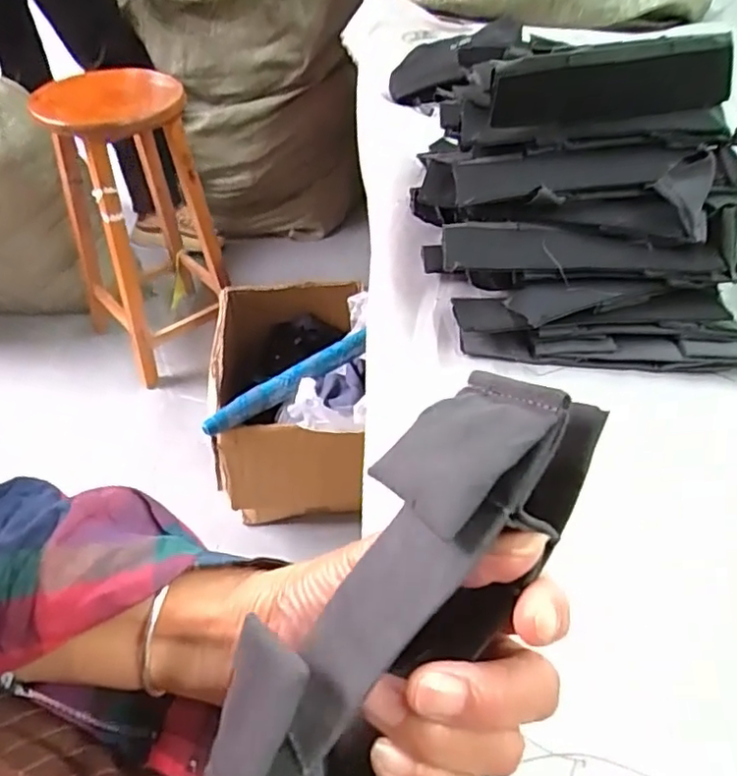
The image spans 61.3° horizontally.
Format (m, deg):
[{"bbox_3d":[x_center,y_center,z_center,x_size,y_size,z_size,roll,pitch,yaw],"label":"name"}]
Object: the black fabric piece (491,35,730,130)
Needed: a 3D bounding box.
[{"bbox_3d":[0.181,-0.224,0.460,0.184,0.049,0.032,-10,46,-9],"label":"black fabric piece"}]

